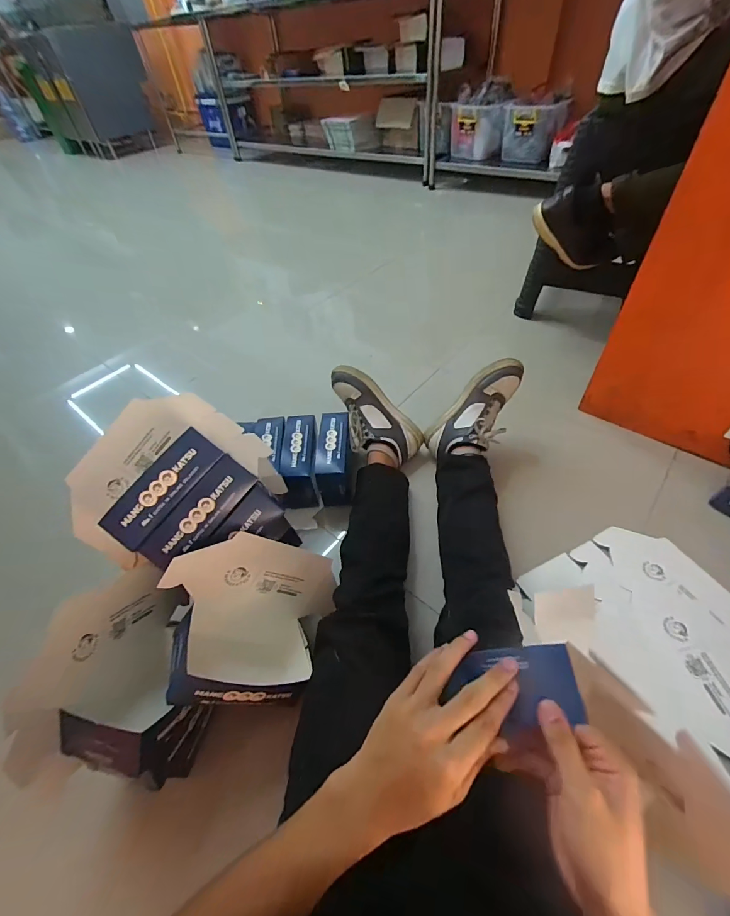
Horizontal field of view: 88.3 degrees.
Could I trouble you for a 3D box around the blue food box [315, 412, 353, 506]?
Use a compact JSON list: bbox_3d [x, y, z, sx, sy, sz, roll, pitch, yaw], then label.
[{"bbox_3d":[-0.060,0.001,0.833,0.072,0.114,0.188,-4,49,3],"label":"blue food box"}]

